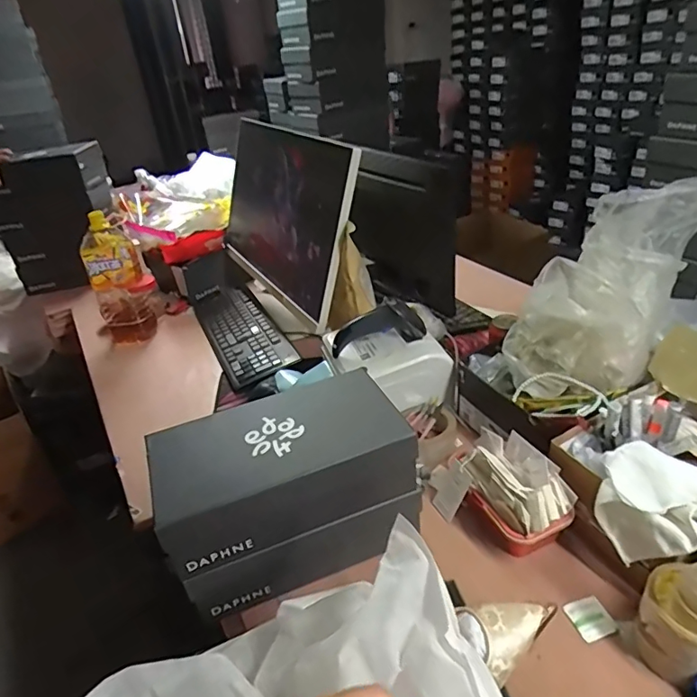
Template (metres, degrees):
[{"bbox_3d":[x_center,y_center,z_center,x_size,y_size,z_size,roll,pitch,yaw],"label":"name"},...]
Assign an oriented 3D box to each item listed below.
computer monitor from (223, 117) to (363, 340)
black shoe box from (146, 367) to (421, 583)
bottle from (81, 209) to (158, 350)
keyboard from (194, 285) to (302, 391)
[{"bbox_3d":[-0.165,-0.295,1.141,0.053,0.355,0.599,-3,27,-29],"label":"computer monitor"},{"bbox_3d":[-0.083,0.142,0.640,0.291,0.097,0.156,-17,33,-16],"label":"black shoe box"},{"bbox_3d":[-0.538,-0.151,1.199,0.116,0.305,0.124,-19,34,-19],"label":"bottle"},{"bbox_3d":[-0.249,-0.048,1.194,0.150,0.031,0.438,-19,34,-18],"label":"keyboard"}]

